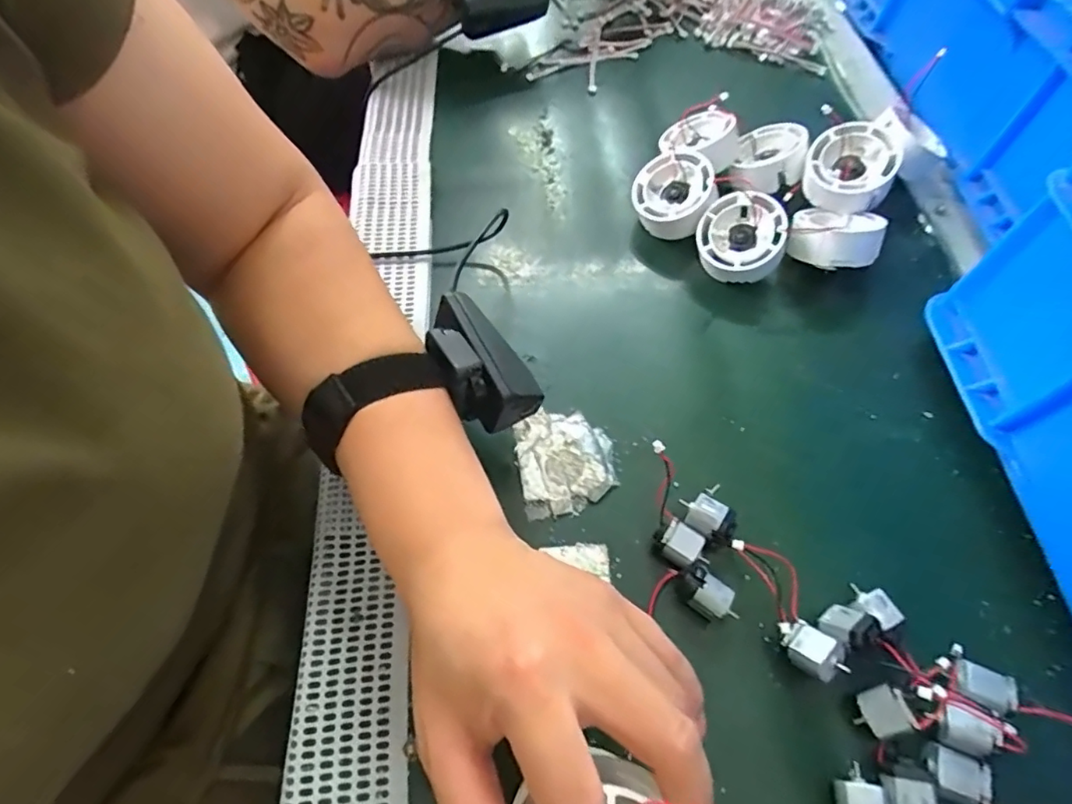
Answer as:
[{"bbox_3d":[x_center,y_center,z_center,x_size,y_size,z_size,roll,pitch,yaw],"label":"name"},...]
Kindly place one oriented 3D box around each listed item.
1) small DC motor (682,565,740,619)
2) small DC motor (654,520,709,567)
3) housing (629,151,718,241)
[{"bbox_3d":[0.084,0.096,0.274,0.027,0.024,0.016,41,65,18],"label":"small DC motor"},{"bbox_3d":[0.074,0.073,0.285,0.026,0.014,0.018,36,63,16],"label":"small DC motor"},{"bbox_3d":[0.097,-0.143,0.388,0.054,0.026,0.058,-8,74,27],"label":"housing"}]

